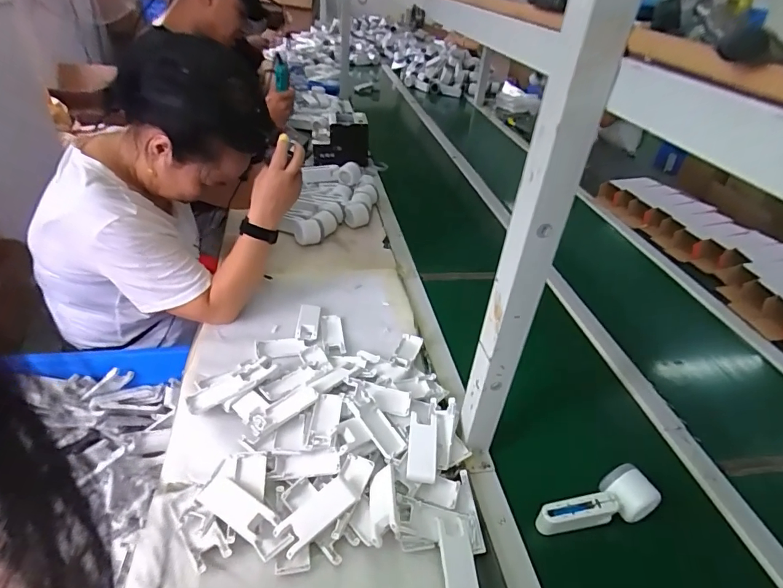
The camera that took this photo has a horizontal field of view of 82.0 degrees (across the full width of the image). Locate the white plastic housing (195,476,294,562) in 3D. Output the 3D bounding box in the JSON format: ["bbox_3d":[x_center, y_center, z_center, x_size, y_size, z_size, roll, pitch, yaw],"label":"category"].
[{"bbox_3d":[-0.179,0.265,0.540,0.128,0.024,0.038,25,41,23],"label":"white plastic housing"}]

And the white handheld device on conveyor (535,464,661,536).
[{"bbox_3d":[0.267,0.277,0.586,0.154,0.048,0.055,-10,40,-20],"label":"white handheld device on conveyor"}]

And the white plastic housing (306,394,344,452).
[{"bbox_3d":[-0.093,0.174,0.631,0.037,0.017,0.086,6,37,0],"label":"white plastic housing"}]

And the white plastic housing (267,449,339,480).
[{"bbox_3d":[-0.115,0.227,0.600,0.092,0.017,0.032,1,37,-6],"label":"white plastic housing"}]

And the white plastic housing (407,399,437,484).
[{"bbox_3d":[0.044,0.205,0.632,0.039,0.023,0.125,7,37,1],"label":"white plastic housing"}]

